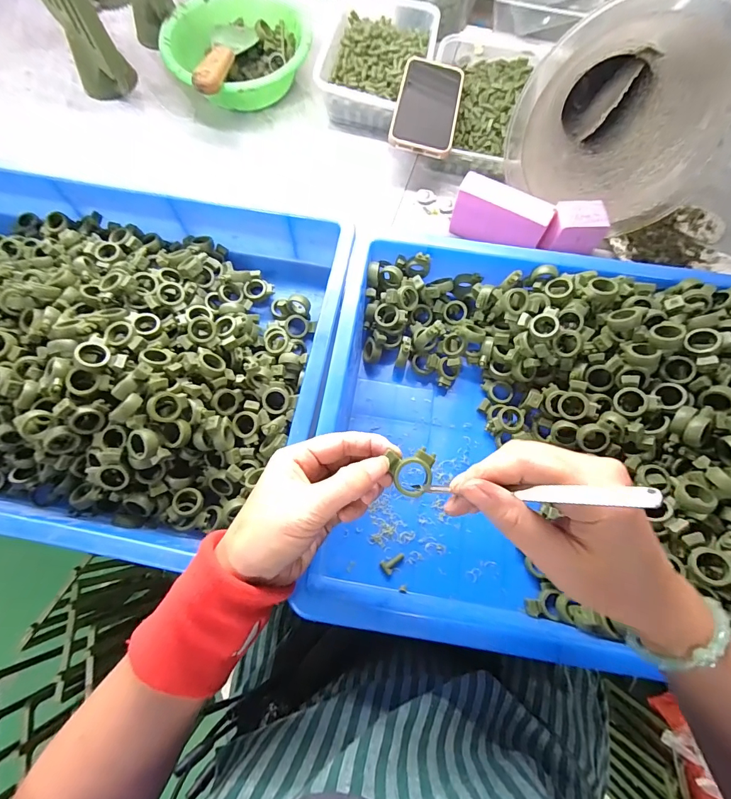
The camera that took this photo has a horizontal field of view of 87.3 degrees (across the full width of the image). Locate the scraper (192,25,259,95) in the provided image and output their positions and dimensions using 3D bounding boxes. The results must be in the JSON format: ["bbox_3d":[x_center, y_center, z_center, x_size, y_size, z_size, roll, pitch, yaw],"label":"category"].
[{"bbox_3d":[-0.192,-0.470,0.524,0.061,0.024,0.202,1,56,0],"label":"scraper"}]

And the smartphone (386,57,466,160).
[{"bbox_3d":[0.081,-0.379,0.493,0.078,0.009,0.160,12,74,1],"label":"smartphone"}]

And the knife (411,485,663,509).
[{"bbox_3d":[0.081,0.052,0.215,0.004,0.138,0.009,22,68,-37],"label":"knife"}]

